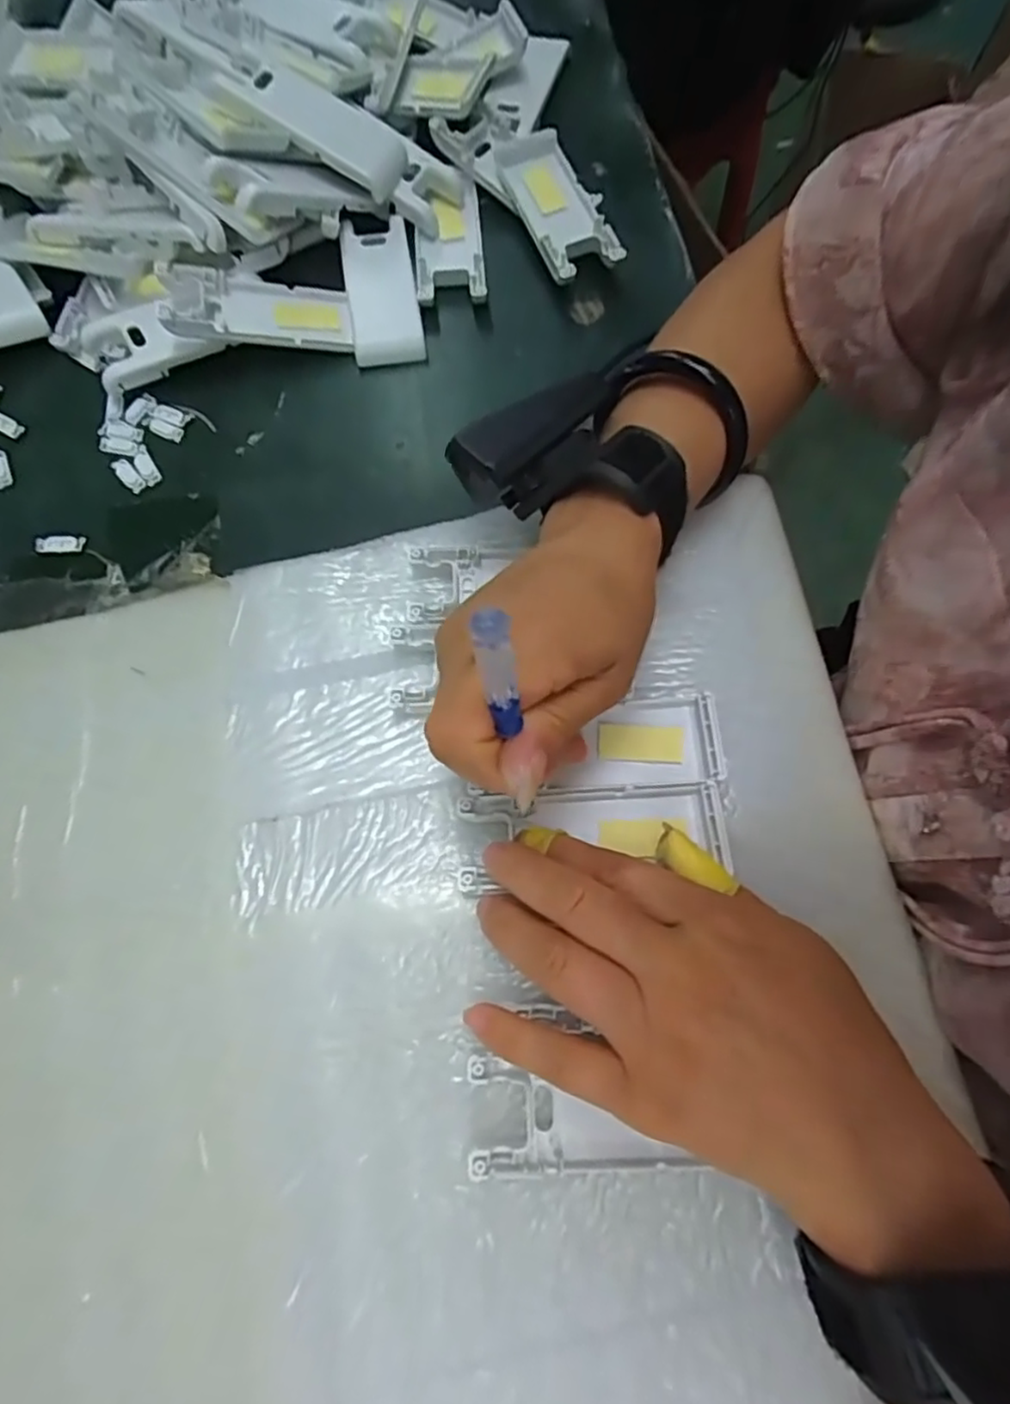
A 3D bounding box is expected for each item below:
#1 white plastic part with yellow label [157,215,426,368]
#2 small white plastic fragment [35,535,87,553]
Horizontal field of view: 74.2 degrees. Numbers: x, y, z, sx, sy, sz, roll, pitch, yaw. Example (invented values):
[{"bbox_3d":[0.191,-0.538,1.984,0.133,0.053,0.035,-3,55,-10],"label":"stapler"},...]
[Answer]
[{"bbox_3d":[-0.114,-0.230,0.367,0.128,0.033,0.090,-9,70,-2],"label":"white plastic part with yellow label"},{"bbox_3d":[-0.222,-0.079,0.332,0.024,0.004,0.009,-3,70,0],"label":"small white plastic fragment"}]

